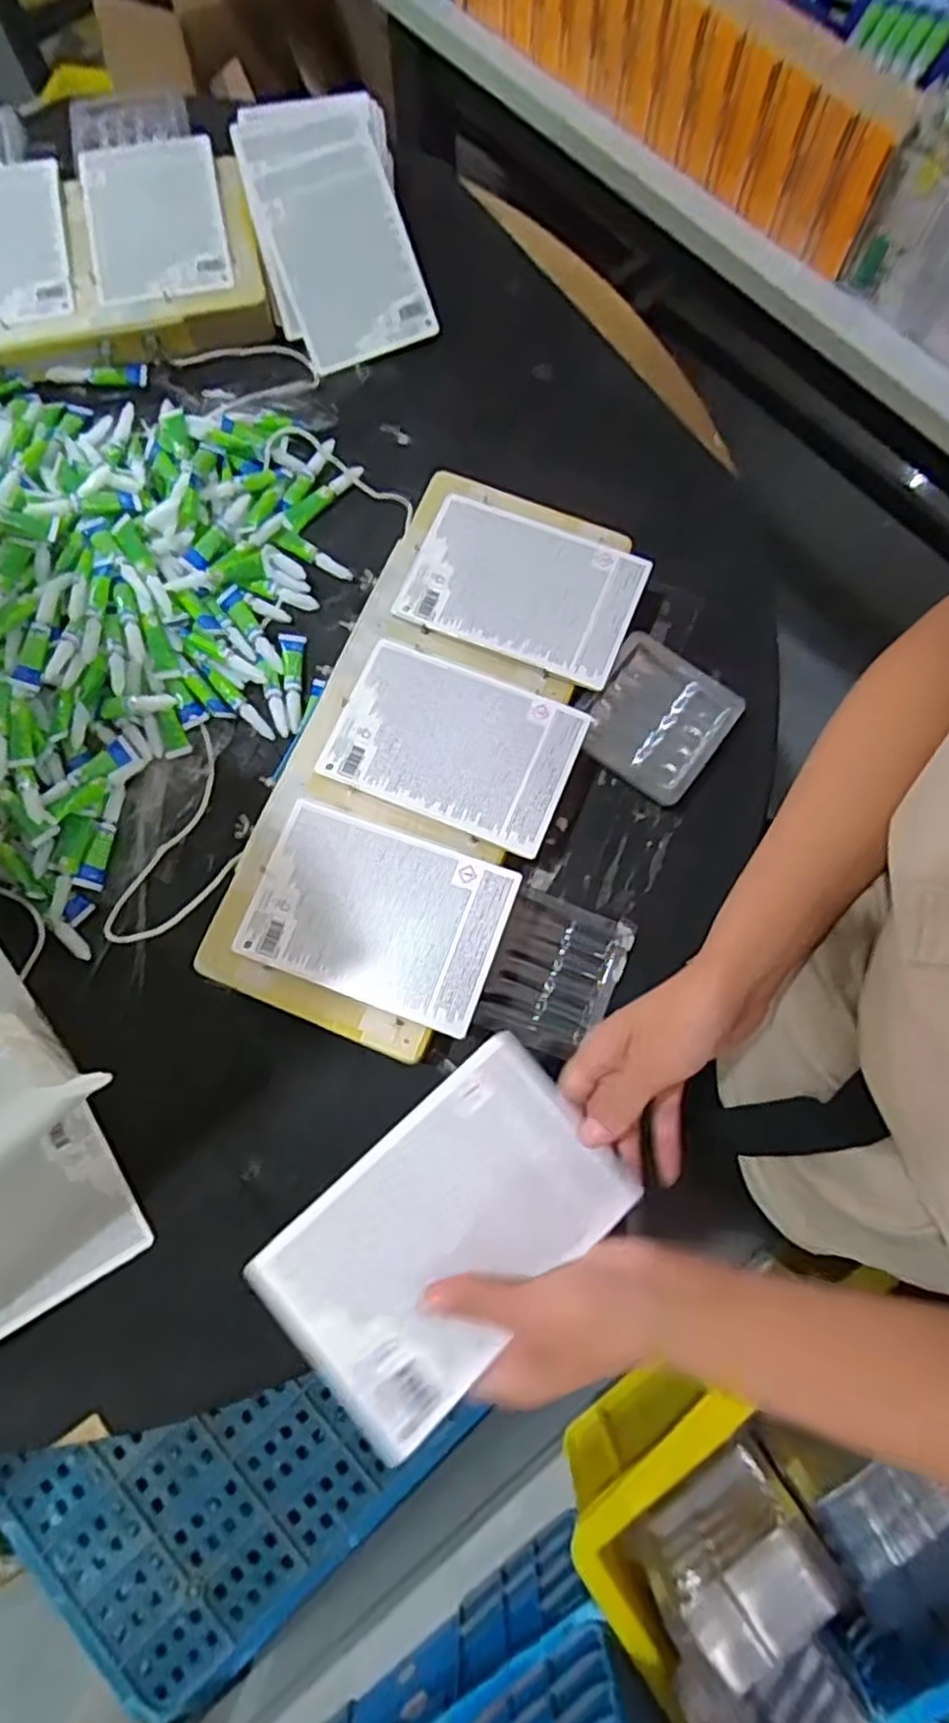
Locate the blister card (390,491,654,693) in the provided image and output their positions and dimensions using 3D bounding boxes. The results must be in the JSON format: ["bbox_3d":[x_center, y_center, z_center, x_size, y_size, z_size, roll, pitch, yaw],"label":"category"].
[{"bbox_3d":[0.036,-0.207,0.554,0.167,0.007,0.114,22,78,6],"label":"blister card"}]

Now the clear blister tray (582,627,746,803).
[{"bbox_3d":[0.140,-0.108,0.559,0.098,0.027,0.101,30,79,7],"label":"clear blister tray"}]

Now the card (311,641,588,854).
[{"bbox_3d":[-0.015,-0.085,0.531,0.168,0.005,0.115,22,78,6],"label":"card"}]

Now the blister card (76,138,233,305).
[{"bbox_3d":[-0.278,-0.561,0.640,0.117,0.012,0.166,-11,77,-2],"label":"blister card"}]

